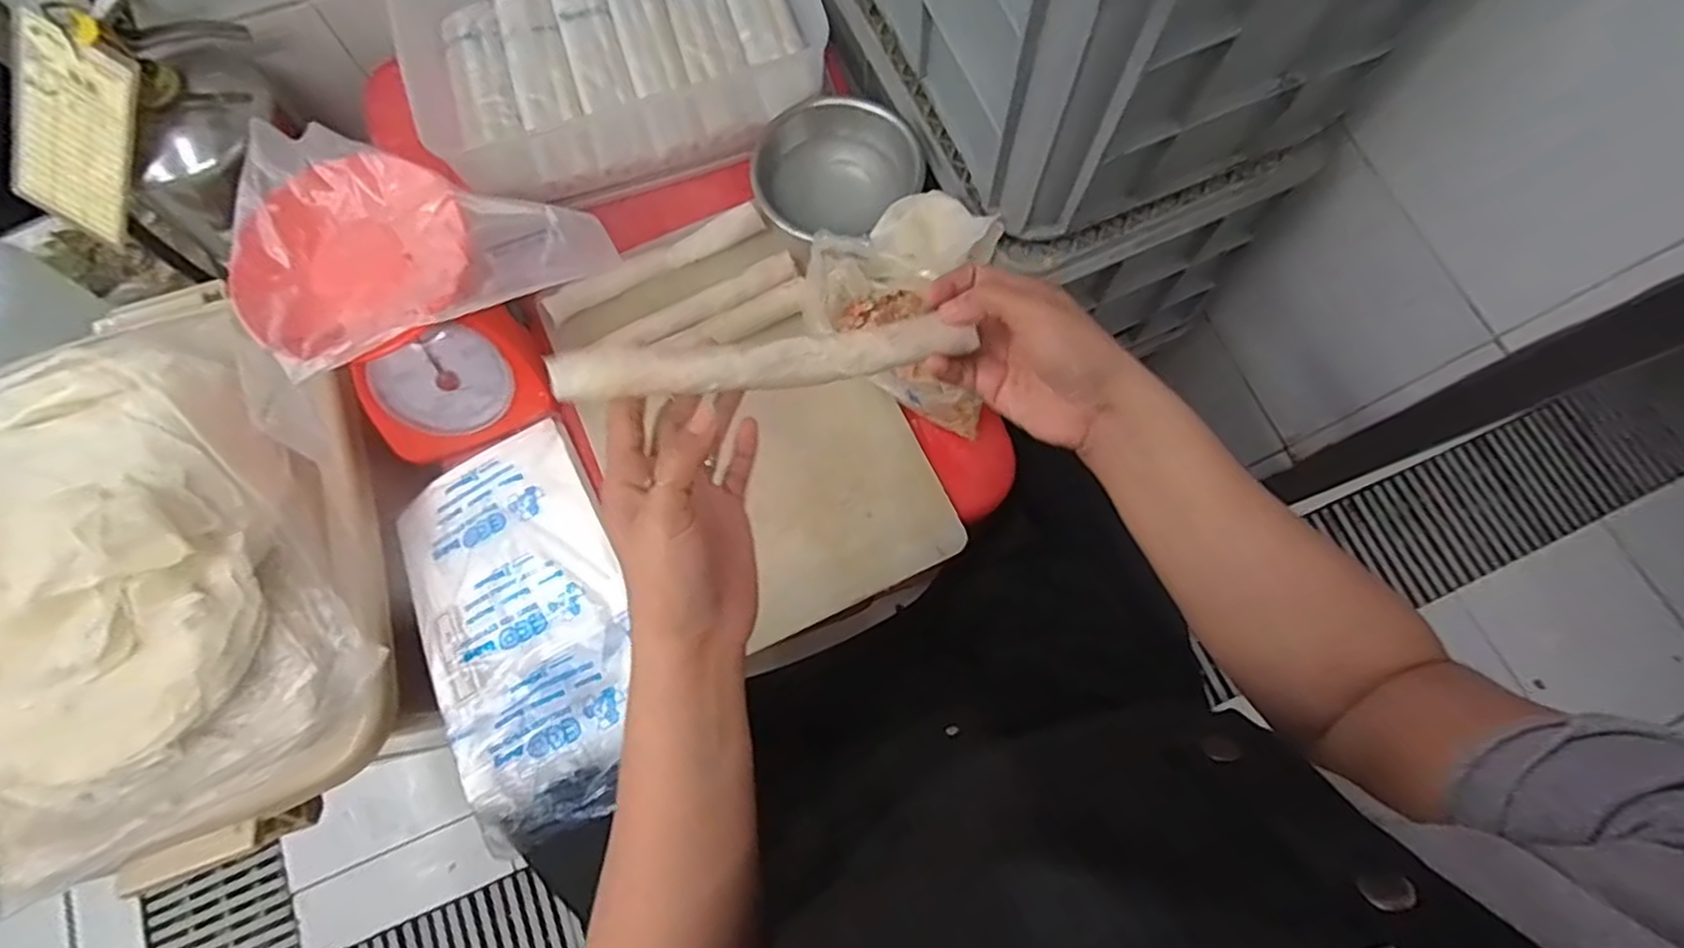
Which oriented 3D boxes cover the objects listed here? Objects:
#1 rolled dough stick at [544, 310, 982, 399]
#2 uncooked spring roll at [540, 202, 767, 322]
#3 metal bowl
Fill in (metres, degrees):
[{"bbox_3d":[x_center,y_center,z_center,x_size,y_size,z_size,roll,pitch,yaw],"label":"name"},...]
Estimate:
[{"bbox_3d":[-0.040,-0.066,0.405,0.231,0.020,0.026,-8,74,-14],"label":"rolled dough stick"},{"bbox_3d":[-0.175,-0.199,0.676,0.213,0.025,0.027,-28,76,-8],"label":"uncooked spring roll"},{"bbox_3d":[-0.001,-0.279,0.676,0.154,0.062,0.134,-29,76,-8],"label":"metal bowl"}]

